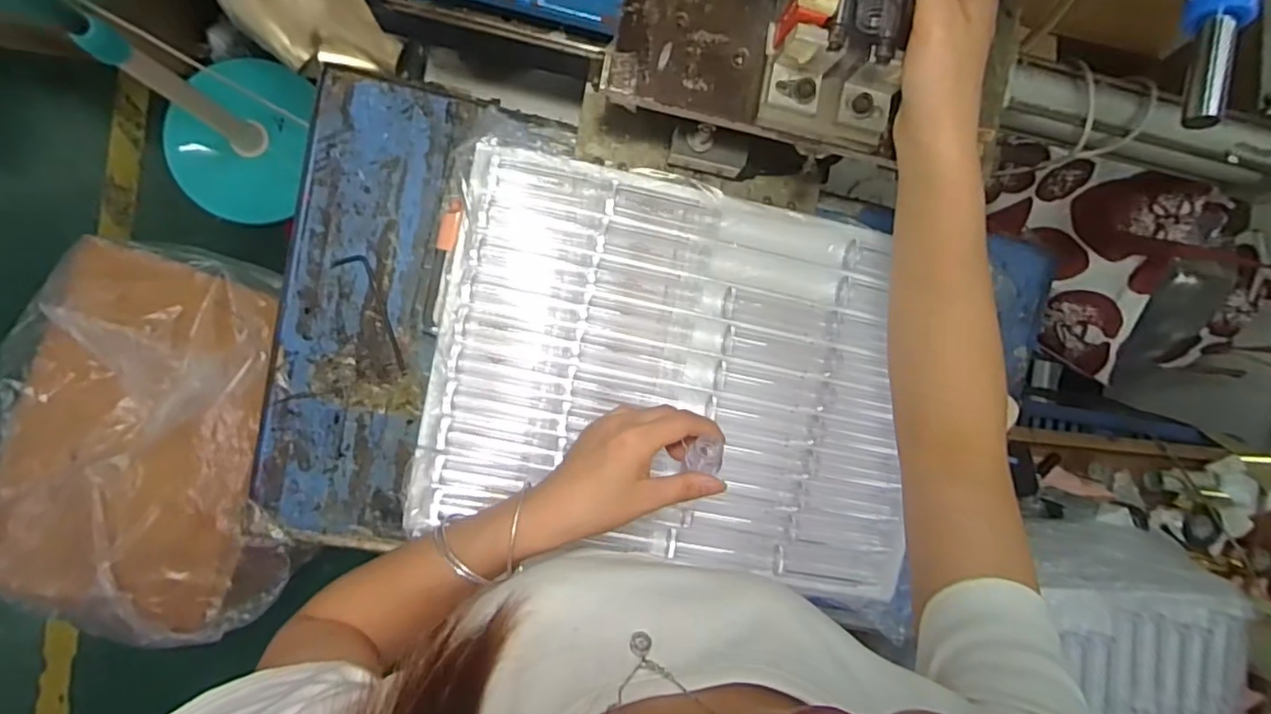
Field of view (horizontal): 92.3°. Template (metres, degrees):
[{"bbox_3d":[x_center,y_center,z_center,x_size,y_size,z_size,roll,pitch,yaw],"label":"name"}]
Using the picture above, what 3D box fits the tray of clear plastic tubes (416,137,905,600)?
[{"bbox_3d":[0.044,0.020,0.495,0.394,0.041,0.297,12,89,-7],"label":"tray of clear plastic tubes"}]

